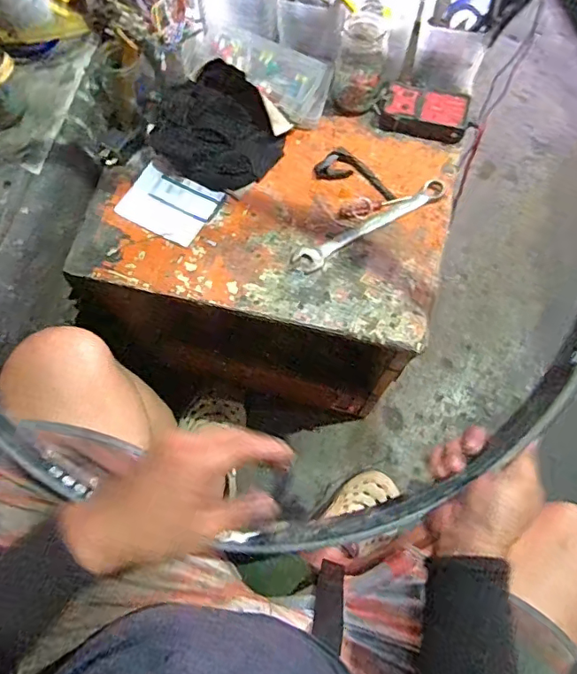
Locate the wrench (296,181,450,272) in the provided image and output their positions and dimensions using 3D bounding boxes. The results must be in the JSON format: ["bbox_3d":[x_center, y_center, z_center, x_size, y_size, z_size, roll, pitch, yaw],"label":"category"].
[{"bbox_3d":[0.097,-0.137,0.620,0.203,0.014,0.033,-31,75,-9],"label":"wrench"}]

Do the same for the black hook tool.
[{"bbox_3d":[0.082,-0.194,0.640,0.053,0.004,0.102,-42,77,-12],"label":"black hook tool"}]

